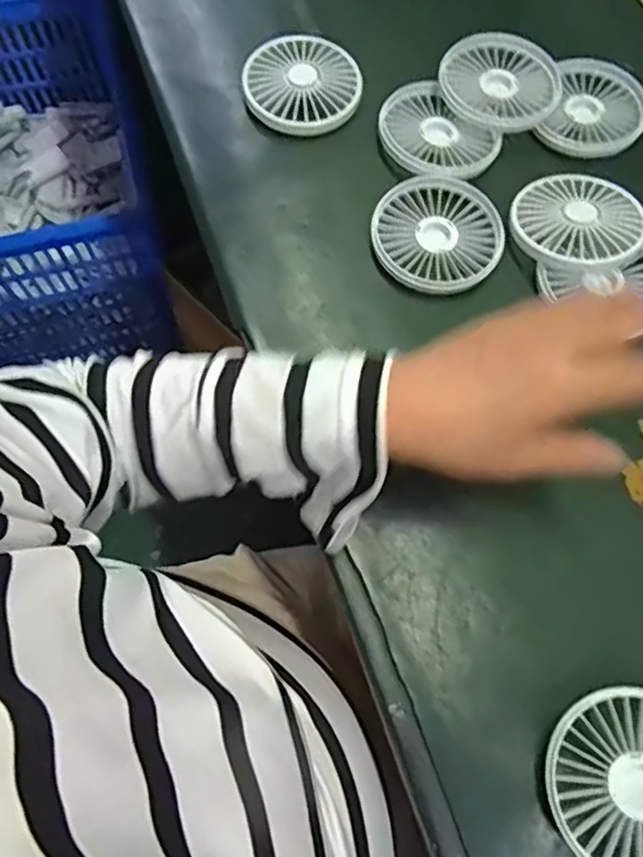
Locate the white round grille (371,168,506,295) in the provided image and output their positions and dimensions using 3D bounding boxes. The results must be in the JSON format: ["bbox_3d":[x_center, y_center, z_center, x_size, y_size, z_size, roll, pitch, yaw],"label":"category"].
[{"bbox_3d":[0.082,-0.137,0.422,0.089,0.009,0.090,0,70,0],"label":"white round grille"}]

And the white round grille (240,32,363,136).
[{"bbox_3d":[-0.015,-0.262,0.461,0.086,0.018,0.090,0,70,0],"label":"white round grille"}]

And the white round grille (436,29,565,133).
[{"bbox_3d":[0.137,-0.262,0.461,0.089,0.015,0.088,0,70,0],"label":"white round grille"}]

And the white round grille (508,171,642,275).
[{"bbox_3d":[0.175,-0.143,0.413,0.084,0.008,0.086,-3,60,6],"label":"white round grille"}]

